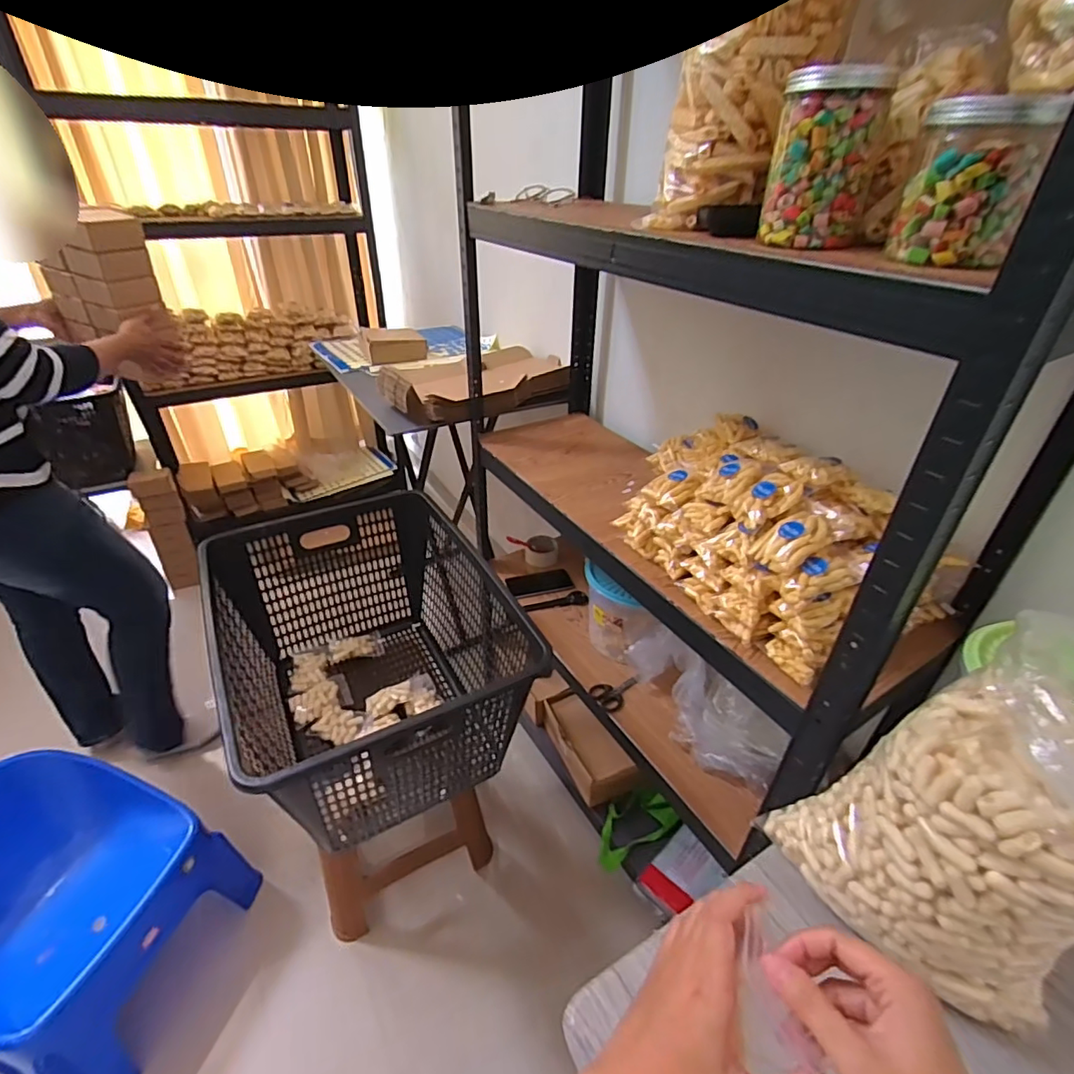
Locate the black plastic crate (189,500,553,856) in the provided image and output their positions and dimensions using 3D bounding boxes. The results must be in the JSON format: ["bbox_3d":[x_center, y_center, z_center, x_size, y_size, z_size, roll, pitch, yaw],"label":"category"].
[{"bbox_3d":[-0.288,0.214,0.969,0.428,0.318,0.581,-17,39,-24],"label":"black plastic crate"}]

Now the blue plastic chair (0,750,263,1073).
[{"bbox_3d":[-0.843,0.662,0.987,0.349,0.399,0.391,11,36,15],"label":"blue plastic chair"}]

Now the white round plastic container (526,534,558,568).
[{"bbox_3d":[0.011,0.036,1.421,0.088,0.058,0.068,1,35,1],"label":"white round plastic container"}]

